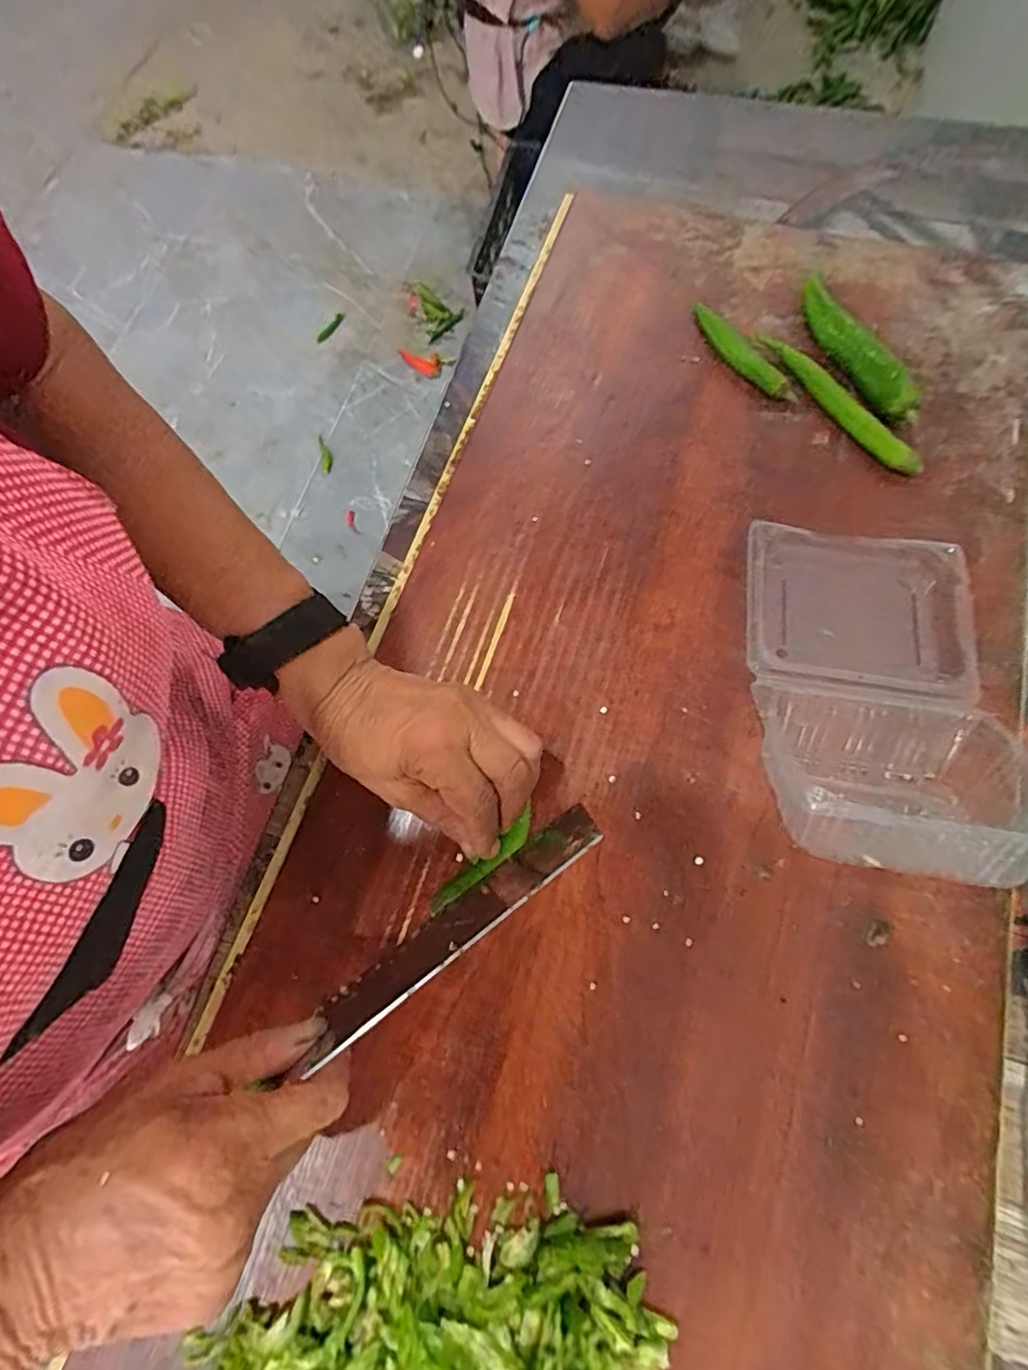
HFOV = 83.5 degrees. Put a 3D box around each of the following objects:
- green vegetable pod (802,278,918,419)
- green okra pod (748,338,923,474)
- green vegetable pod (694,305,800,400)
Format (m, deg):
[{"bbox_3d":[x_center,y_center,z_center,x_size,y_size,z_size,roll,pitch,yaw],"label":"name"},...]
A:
[{"bbox_3d":[0.256,-0.254,0.438,0.024,0.030,0.143,-18,71,-6],"label":"green vegetable pod"},{"bbox_3d":[0.240,-0.212,0.429,0.020,0.015,0.155,-30,72,-10],"label":"green okra pod"},{"bbox_3d":[0.179,-0.261,0.454,0.022,0.011,0.108,-33,73,-11],"label":"green vegetable pod"}]

